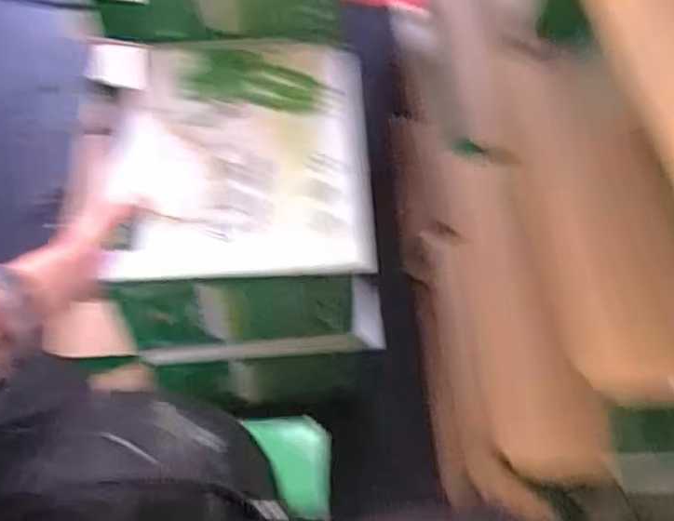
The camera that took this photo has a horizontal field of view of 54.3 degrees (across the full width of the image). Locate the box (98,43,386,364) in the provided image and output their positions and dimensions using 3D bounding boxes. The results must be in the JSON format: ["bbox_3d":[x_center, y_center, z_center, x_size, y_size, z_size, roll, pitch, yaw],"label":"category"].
[{"bbox_3d":[-0.108,-0.085,0.784,0.262,0.135,0.362,-4,56,0],"label":"box"}]

